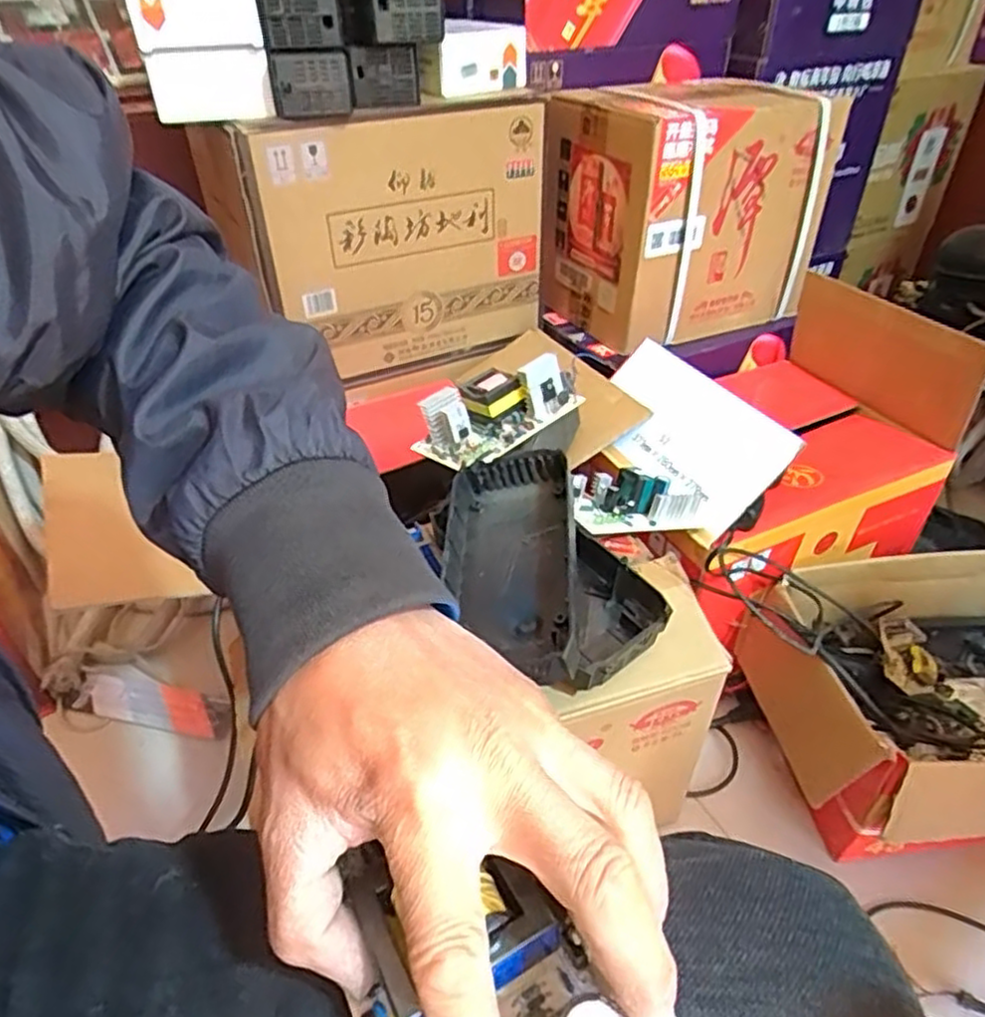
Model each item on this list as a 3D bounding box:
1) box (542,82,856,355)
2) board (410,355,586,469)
[{"bbox_3d":[0.270,-0.415,0.965,0.325,0.283,0.225,-20,43,-22],"label":"box"},{"bbox_3d":[0.005,-0.099,0.717,0.182,0.068,0.104,-23,42,-1],"label":"board"}]

